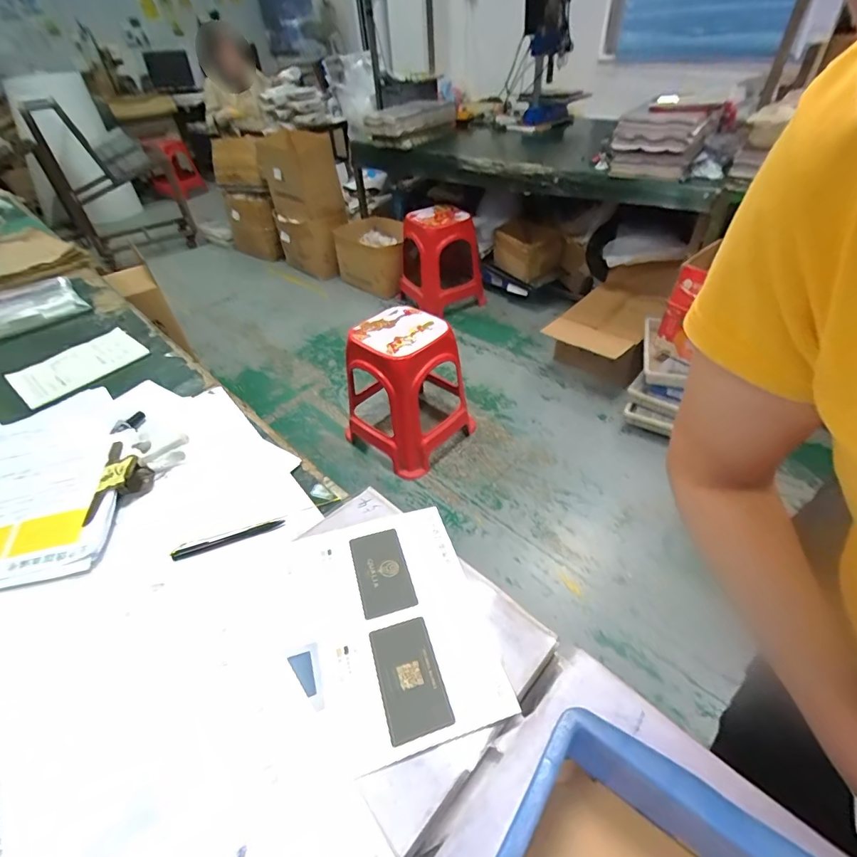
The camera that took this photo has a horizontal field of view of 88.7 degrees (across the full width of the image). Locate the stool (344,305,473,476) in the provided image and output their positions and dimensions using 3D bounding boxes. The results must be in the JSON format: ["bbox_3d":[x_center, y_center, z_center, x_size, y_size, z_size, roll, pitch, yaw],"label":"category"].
[{"bbox_3d":[-0.076,-0.181,1.636,0.408,0.462,0.407,29,53,30],"label":"stool"}]

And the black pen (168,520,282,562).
[{"bbox_3d":[-0.251,0.140,0.554,0.133,0.007,0.016,-14,44,-13],"label":"black pen"}]

